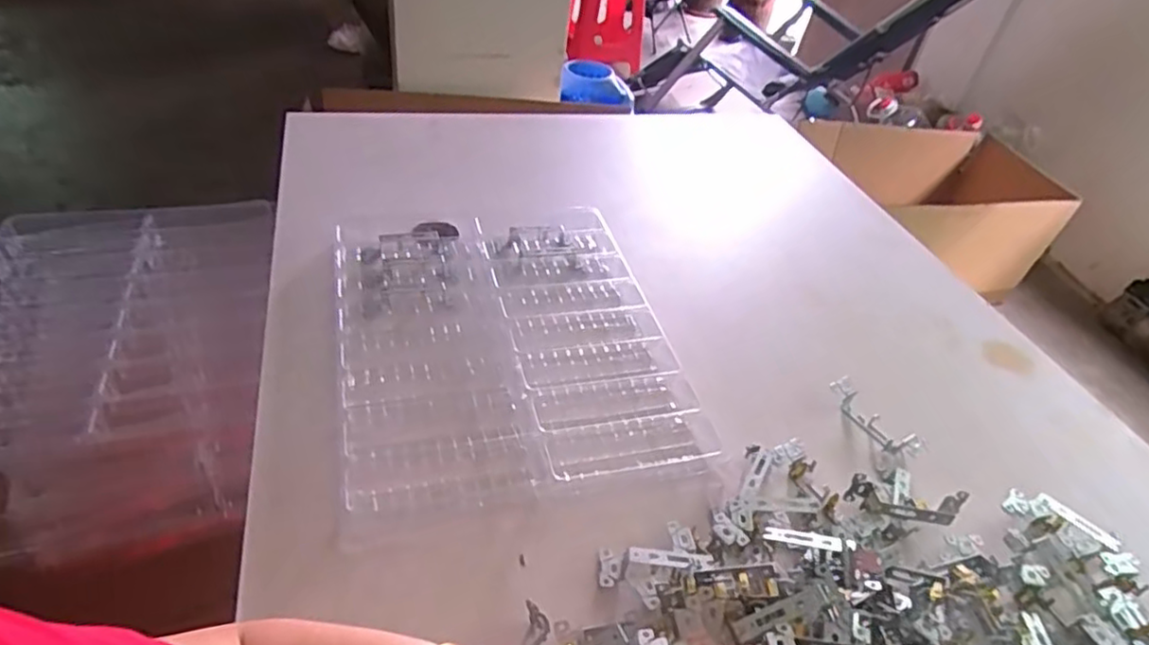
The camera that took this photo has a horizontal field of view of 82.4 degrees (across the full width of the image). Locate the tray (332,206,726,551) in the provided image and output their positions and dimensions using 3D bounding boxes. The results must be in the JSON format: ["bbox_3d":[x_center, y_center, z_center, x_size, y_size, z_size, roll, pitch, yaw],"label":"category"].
[{"bbox_3d":[-0.072,0.006,0.701,0.337,0.025,0.409,-6,43,-17],"label":"tray"}]

